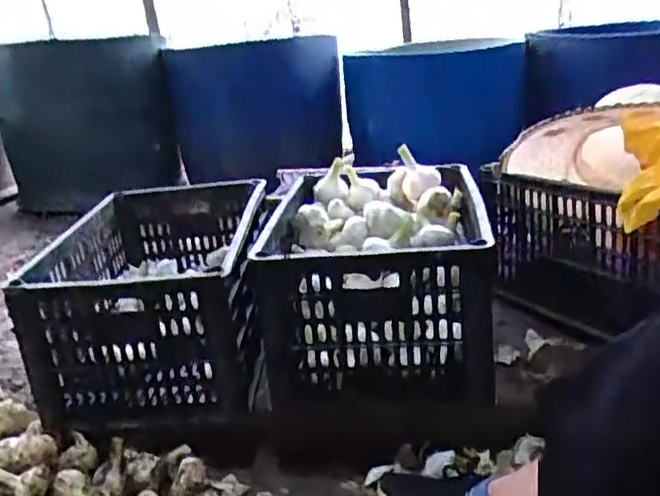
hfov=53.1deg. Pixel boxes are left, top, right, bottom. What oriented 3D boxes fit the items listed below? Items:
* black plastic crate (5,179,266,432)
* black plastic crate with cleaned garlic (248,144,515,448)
[{"bbox_3d":[-0.262,0.069,1.069,0.308,0.227,0.429,-6,21,1],"label":"black plastic crate"},{"bbox_3d":[0.077,0.063,1.022,0.333,0.286,0.398,-4,21,8],"label":"black plastic crate with cleaned garlic"}]

